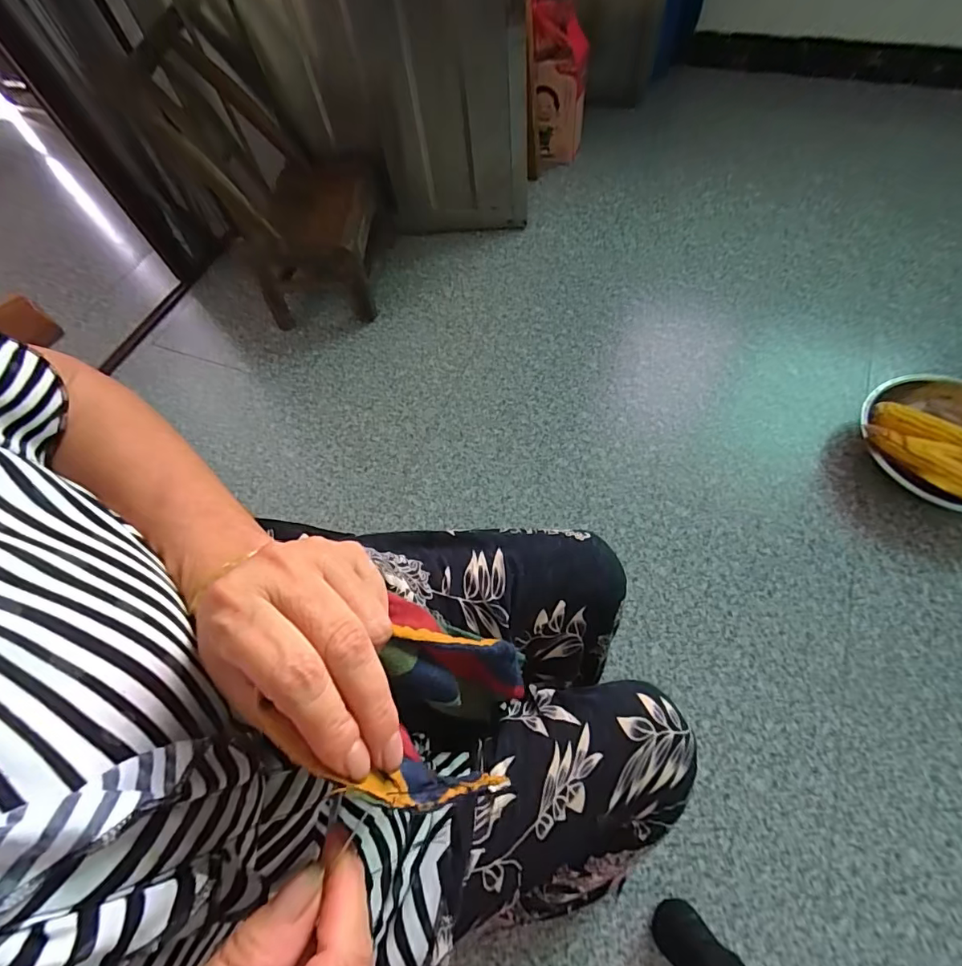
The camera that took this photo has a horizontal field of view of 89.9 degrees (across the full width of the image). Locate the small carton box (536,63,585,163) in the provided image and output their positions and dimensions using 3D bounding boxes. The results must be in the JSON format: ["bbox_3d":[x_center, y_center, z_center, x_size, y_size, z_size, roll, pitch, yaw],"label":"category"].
[{"bbox_3d":[0.217,-1.018,1.338,0.132,0.238,0.102,3,63,9],"label":"small carton box"}]

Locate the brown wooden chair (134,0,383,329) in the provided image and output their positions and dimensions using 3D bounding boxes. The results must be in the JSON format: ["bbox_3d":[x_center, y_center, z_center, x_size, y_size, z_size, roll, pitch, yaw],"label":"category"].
[{"bbox_3d":[-0.414,-0.600,1.012,0.346,0.473,0.328,-3,62,5],"label":"brown wooden chair"}]

